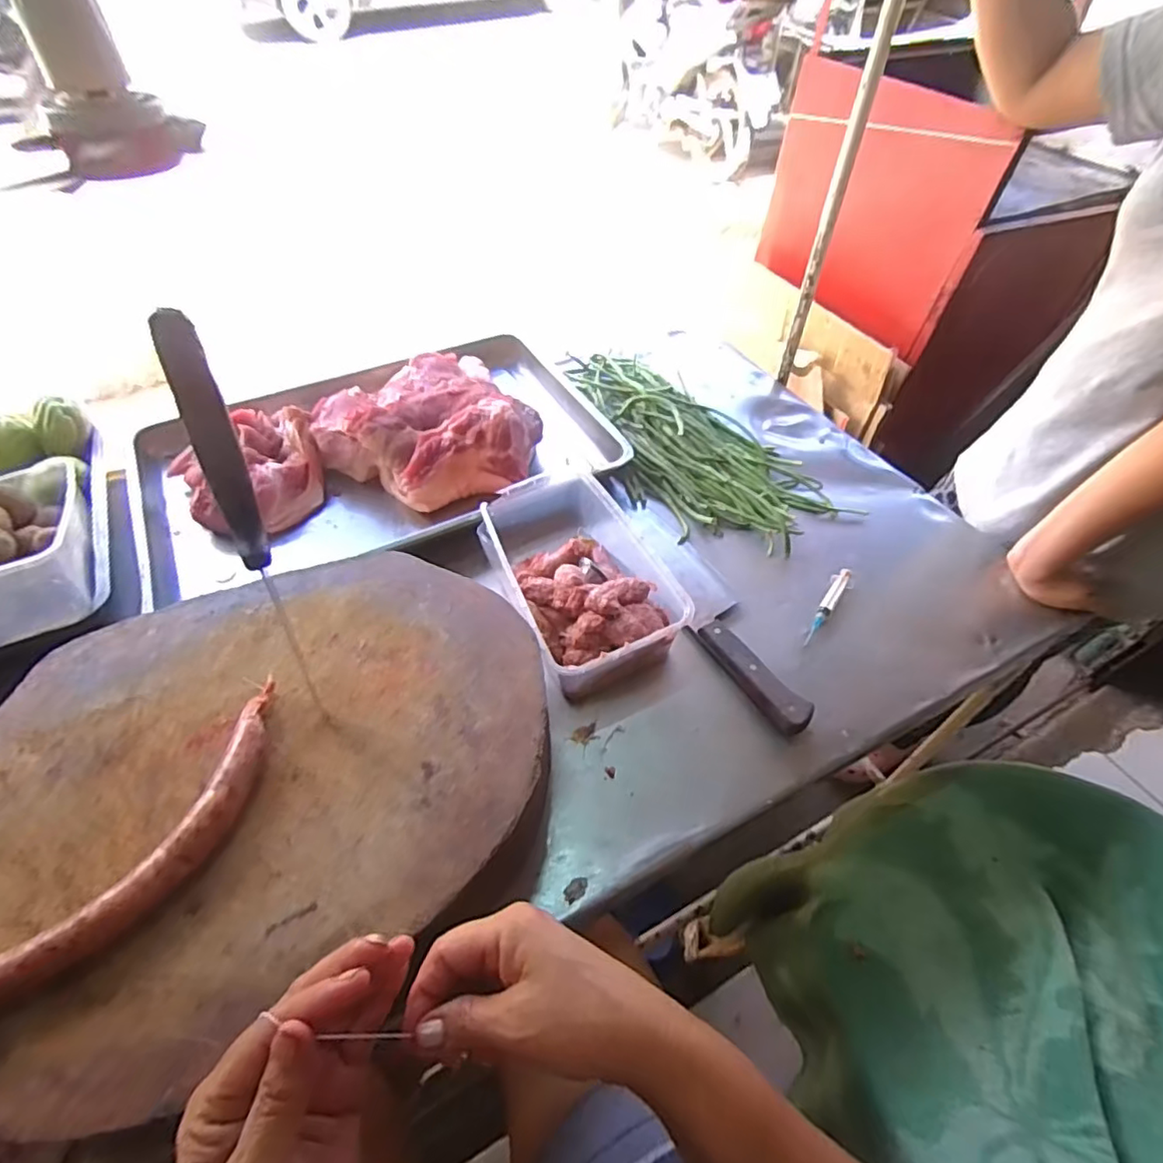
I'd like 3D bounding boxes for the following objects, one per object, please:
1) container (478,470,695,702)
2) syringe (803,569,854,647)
[{"bbox_3d":[-0.003,-0.006,0.654,0.157,0.082,0.245,-16,53,-15],"label":"container"},{"bbox_3d":[0.273,0.026,0.670,0.023,0.022,0.114,32,56,22],"label":"syringe"}]

